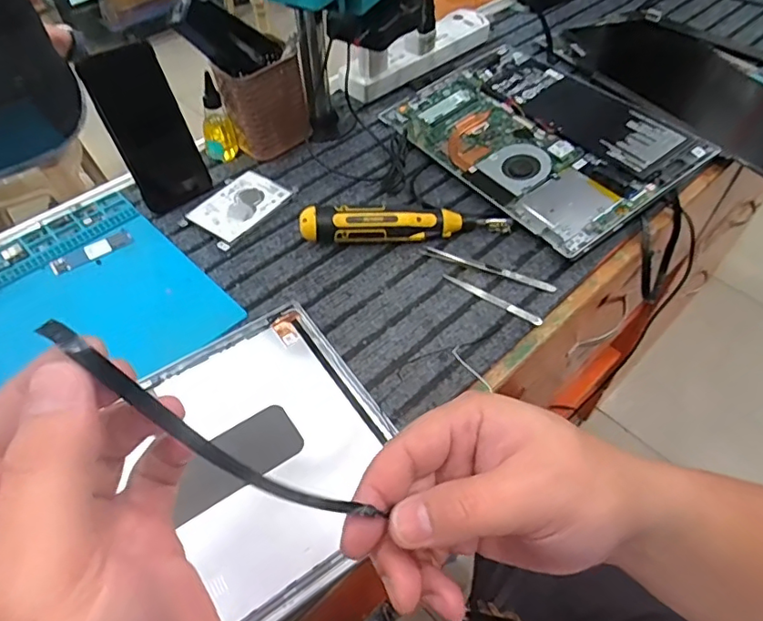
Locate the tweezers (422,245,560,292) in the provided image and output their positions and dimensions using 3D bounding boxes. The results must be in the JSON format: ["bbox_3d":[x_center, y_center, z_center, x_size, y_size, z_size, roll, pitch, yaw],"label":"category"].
[{"bbox_3d":[0.106,-0.044,0.540,0.133,0.006,0.017,19,55,15],"label":"tweezers"}]

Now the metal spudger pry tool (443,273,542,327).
[{"bbox_3d":[0.106,-0.012,0.518,0.101,0.004,0.010,30,58,22],"label":"metal spudger pry tool"}]

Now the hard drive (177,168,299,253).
[{"bbox_3d":[-0.155,-0.113,0.589,0.073,0.008,0.107,26,57,19],"label":"hard drive"}]

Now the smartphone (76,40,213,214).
[{"bbox_3d":[-0.236,-0.185,0.559,0.076,0.155,0.009,-38,35,-28],"label":"smartphone"}]

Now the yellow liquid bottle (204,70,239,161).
[{"bbox_3d":[-0.188,-0.221,0.614,0.035,0.093,0.029,-10,53,-7],"label":"yellow liquid bottle"}]

